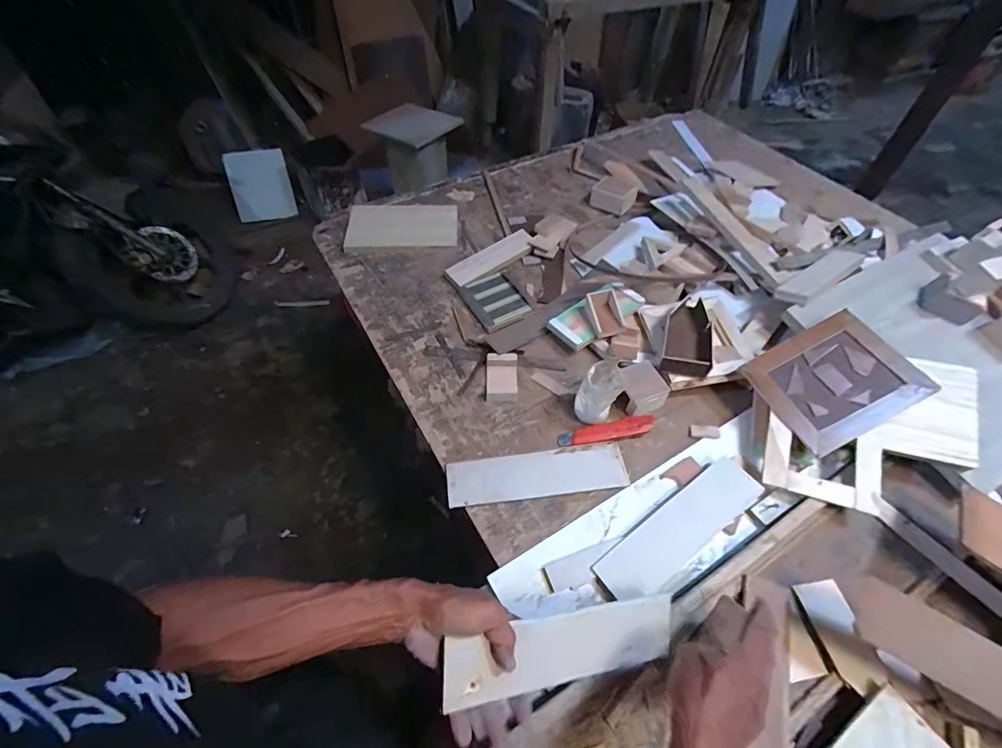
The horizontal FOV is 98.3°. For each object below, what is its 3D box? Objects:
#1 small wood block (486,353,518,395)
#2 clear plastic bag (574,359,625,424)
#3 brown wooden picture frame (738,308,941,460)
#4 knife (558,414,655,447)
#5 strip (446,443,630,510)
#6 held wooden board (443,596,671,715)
[{"bbox_3d":[0.001,0.001,0.731,0.052,0.015,0.078,1,53,-1],"label":"small wood block"},{"bbox_3d":[0.151,0.030,0.663,0.055,0.090,0.081,30,60,19],"label":"clear plastic bag"},{"bbox_3d":[0.484,0.008,0.631,0.186,0.010,0.160,-30,64,1],"label":"brown wooden picture frame"},{"bbox_3d":[0.164,0.089,0.671,0.152,0.012,0.033,-11,59,-3],"label":"knife"},{"bbox_3d":[0.053,0.147,0.633,0.257,0.007,0.067,-7,58,-4],"label":"strip"},{"bbox_3d":[0.064,0.273,0.430,0.247,0.015,0.068,1,87,-20],"label":"held wooden board"}]

